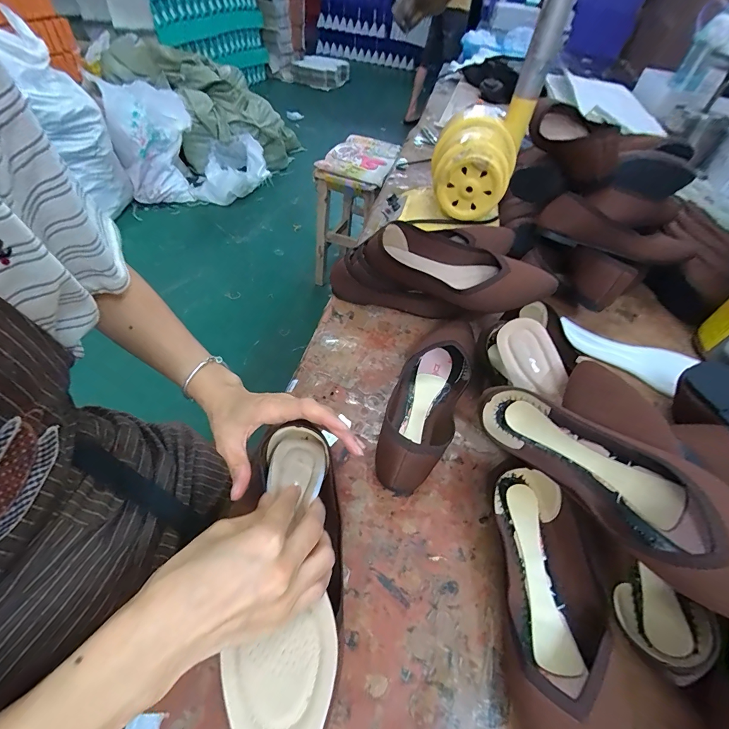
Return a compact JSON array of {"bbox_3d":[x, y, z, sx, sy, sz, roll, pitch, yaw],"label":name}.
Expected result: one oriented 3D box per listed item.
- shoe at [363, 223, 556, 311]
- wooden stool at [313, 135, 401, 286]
[{"bbox_3d":[0.122,-0.120,0.474,0.229,0.063,0.082,20,51,11],"label":"shoe"},{"bbox_3d":[-0.036,-0.635,1.518,0.274,0.483,0.367,14,51,7],"label":"wooden stool"}]

